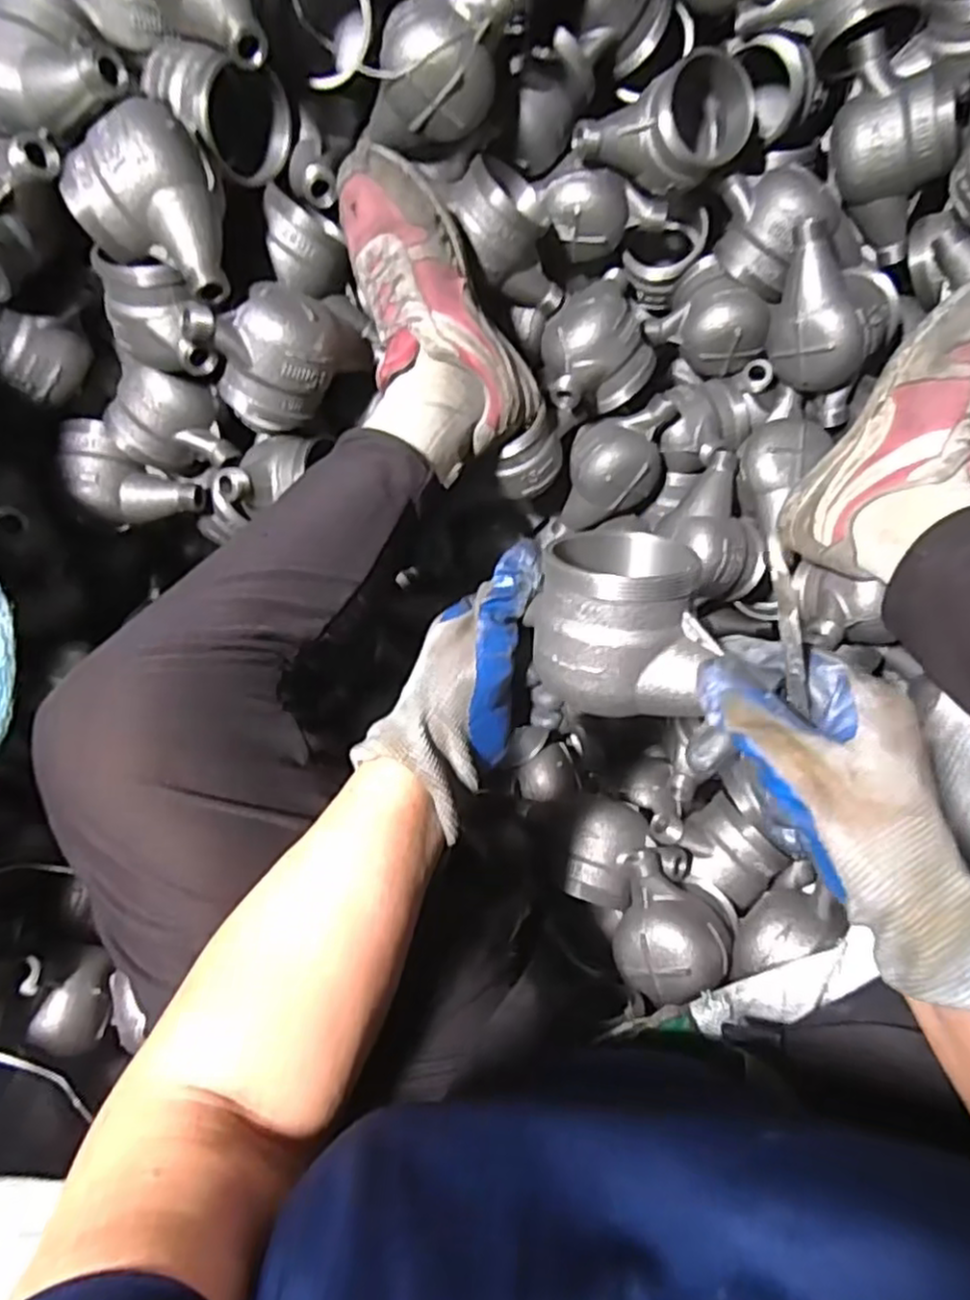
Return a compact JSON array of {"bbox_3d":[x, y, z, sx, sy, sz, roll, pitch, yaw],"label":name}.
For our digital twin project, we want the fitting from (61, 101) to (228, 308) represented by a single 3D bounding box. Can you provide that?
[{"bbox_3d":[-0.221,-0.292,0.465,0.090,0.058,0.112,-3,115,0],"label":"fitting"}]

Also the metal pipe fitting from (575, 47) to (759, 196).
[{"bbox_3d":[0.139,-0.421,0.562,0.136,0.071,0.077,-7,81,2],"label":"metal pipe fitting"}]

